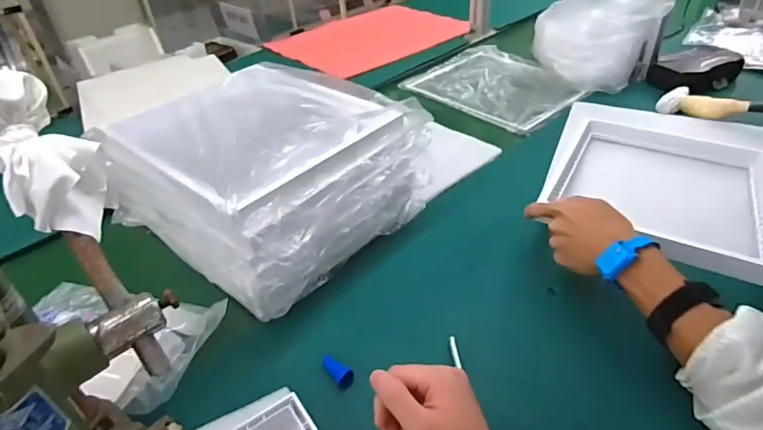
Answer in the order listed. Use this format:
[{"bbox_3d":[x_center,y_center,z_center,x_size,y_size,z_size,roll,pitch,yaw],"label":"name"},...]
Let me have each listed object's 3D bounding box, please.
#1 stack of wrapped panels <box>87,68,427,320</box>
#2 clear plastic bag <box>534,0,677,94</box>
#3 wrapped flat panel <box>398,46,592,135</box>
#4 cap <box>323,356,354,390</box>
[{"bbox_3d":[-0.162,-0.058,0.685,0.360,0.167,0.303,25,47,32],"label":"stack of wrapped panels"},{"bbox_3d":[0.451,-0.409,0.976,0.210,0.254,0.179,-15,40,-13],"label":"clear plastic bag"},{"bbox_3d":[0.256,-0.297,1.080,0.297,0.023,0.379,-33,47,-31],"label":"wrapped flat panel"},{"bbox_3d":[-0.047,0.168,0.515,0.041,0.017,0.020,30,68,32],"label":"cap"}]

